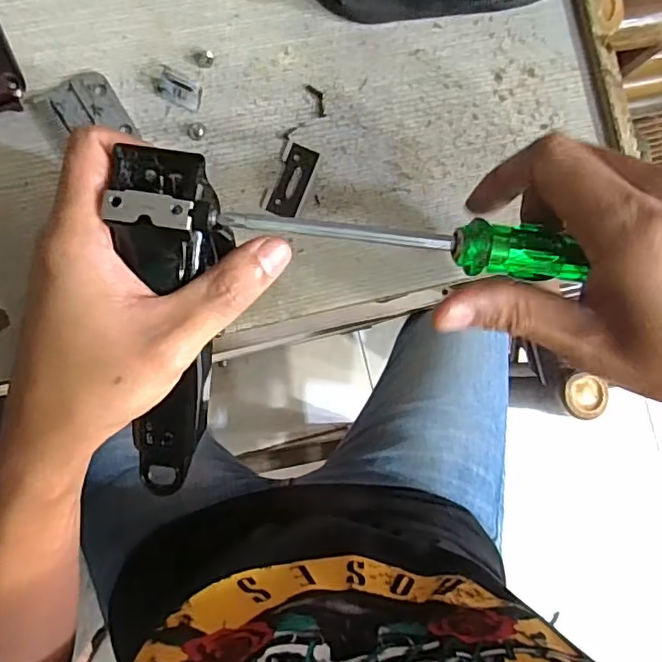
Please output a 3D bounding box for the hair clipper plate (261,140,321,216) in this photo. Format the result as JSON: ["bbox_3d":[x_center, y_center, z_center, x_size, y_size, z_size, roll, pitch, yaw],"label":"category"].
[{"bbox_3d":[-0.020,-0.081,0.314,0.020,0.004,0.039,19,83,-6],"label":"hair clipper plate"}]

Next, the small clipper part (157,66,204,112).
[{"bbox_3d":[-0.079,-0.126,0.303,0.022,0.013,0.011,26,83,-5],"label":"small clipper part"}]

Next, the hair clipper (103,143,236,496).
[{"bbox_3d":[-0.073,0.007,0.273,0.045,0.029,0.173,4,119,-7],"label":"hair clipper"}]

